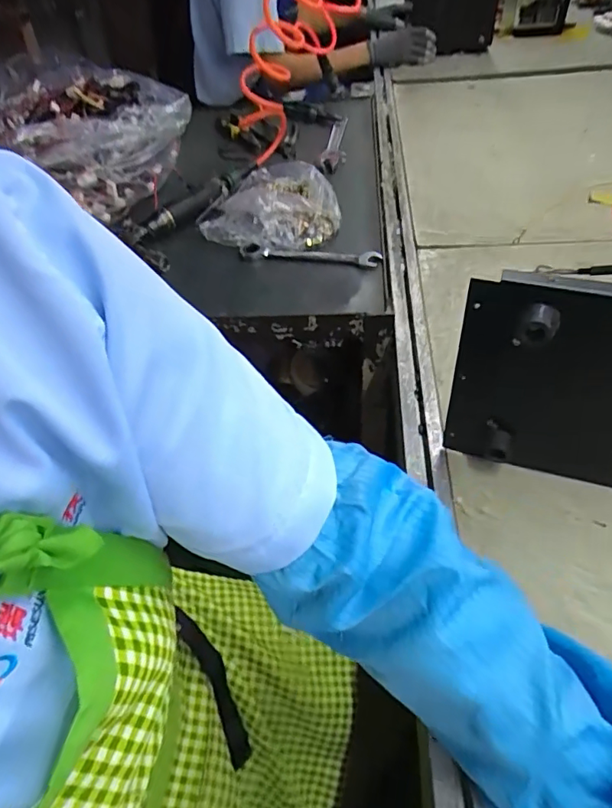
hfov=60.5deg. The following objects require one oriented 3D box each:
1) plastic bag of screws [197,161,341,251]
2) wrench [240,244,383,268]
[{"bbox_3d":[-0.048,-0.323,0.822,0.203,0.057,0.223,4,48,10],"label":"plastic bag of screws"},{"bbox_3d":[0.003,-0.214,0.747,0.204,0.016,0.026,8,49,14],"label":"wrench"}]

